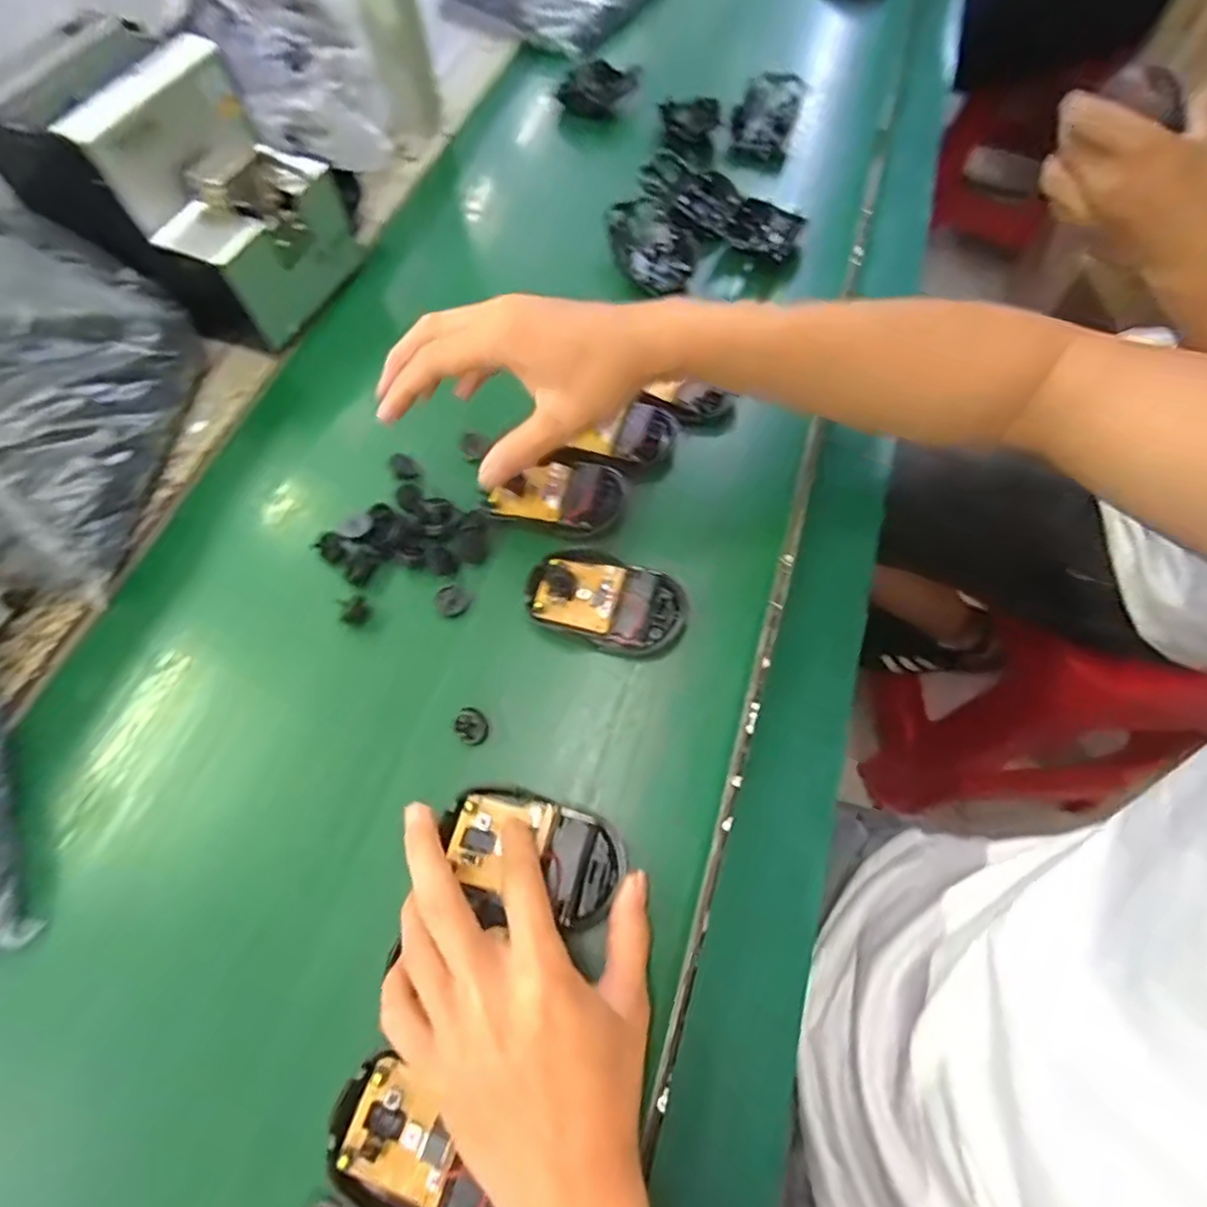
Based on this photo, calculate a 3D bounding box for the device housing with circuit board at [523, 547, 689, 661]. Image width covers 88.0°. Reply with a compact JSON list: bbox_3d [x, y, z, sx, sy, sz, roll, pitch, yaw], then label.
[{"bbox_3d":[0.001,-0.003,0.377,0.094,0.020,0.056,17,66,11],"label":"device housing with circuit board"}]

